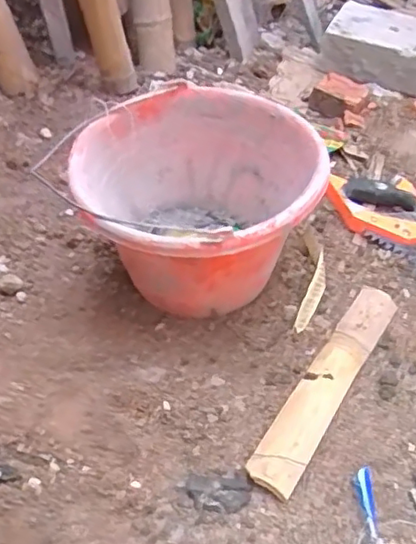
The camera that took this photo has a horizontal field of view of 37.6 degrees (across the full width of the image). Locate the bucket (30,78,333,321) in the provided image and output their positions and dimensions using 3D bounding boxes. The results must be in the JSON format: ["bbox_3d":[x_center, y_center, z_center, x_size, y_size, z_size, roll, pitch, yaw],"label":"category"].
[{"bbox_3d":[-0.016,-0.055,0.617,0.223,0.164,0.219,1,44,-1],"label":"bucket"}]

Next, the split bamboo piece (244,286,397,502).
[{"bbox_3d":[0.116,0.100,0.581,0.043,0.016,0.259,24,49,22],"label":"split bamboo piece"}]

